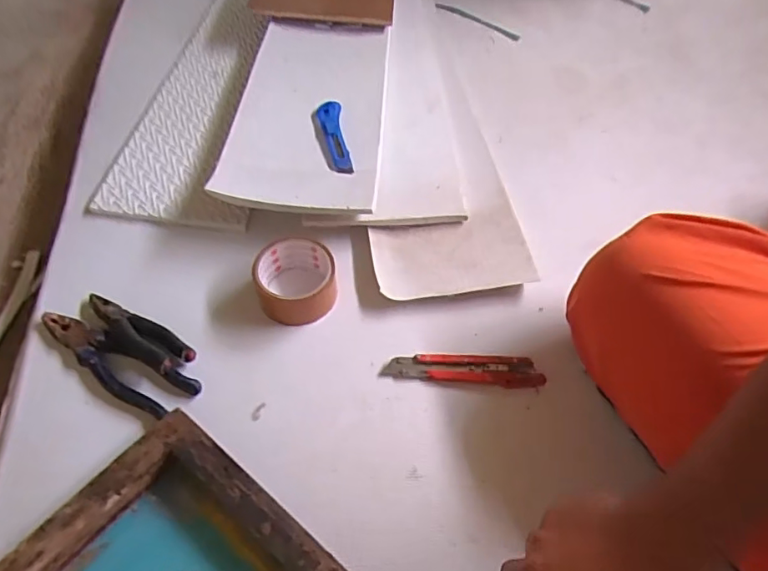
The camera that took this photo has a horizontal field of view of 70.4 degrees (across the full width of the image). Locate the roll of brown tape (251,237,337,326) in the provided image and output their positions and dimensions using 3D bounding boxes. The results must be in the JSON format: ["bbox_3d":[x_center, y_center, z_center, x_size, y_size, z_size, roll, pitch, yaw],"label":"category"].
[{"bbox_3d":[-0.098,-0.007,0.602,0.086,0.041,0.094,-16,62,-13],"label":"roll of brown tape"}]

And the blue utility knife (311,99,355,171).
[{"bbox_3d":[-0.070,-0.197,0.708,0.038,0.026,0.147,-7,55,-7],"label":"blue utility knife"}]

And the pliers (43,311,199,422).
[{"bbox_3d":[-0.285,0.079,0.562,0.190,0.014,0.051,22,57,14],"label":"pliers"}]

